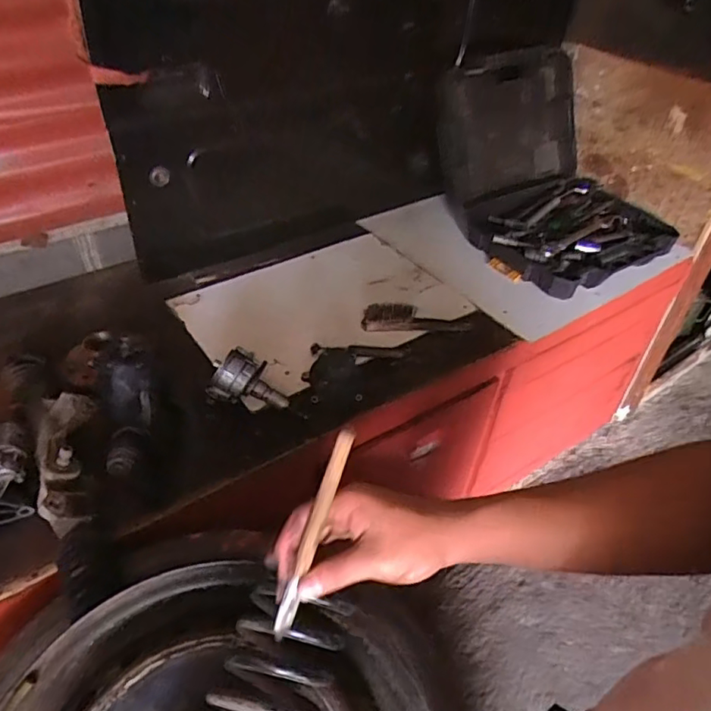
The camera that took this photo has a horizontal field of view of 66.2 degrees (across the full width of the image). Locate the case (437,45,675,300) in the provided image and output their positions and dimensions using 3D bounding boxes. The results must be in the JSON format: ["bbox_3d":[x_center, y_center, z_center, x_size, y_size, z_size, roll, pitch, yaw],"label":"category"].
[{"bbox_3d":[0.502,-0.454,1.342,0.471,0.388,0.528,-21,46,-27],"label":"case"}]

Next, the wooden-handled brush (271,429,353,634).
[{"bbox_3d":[-0.029,0.124,0.374,0.010,0.162,0.013,25,16,23],"label":"wooden-handled brush"}]

